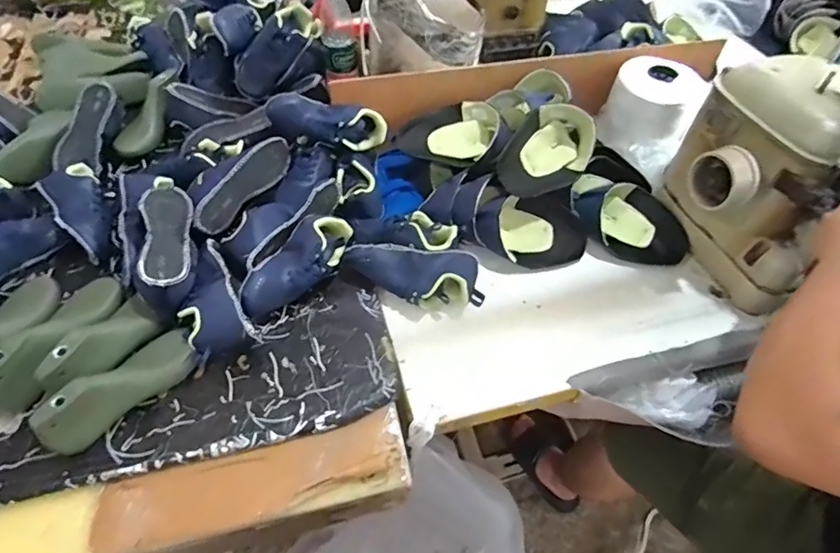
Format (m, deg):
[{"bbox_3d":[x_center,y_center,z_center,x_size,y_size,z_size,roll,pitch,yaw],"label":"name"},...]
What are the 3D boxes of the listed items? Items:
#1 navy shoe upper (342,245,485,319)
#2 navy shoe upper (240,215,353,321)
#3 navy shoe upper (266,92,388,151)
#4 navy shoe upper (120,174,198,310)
[{"bbox_3d":[-0.010,-0.001,0.706,0.196,0.065,0.079,3,53,-3],"label":"navy shoe upper"},{"bbox_3d":[-0.178,-0.015,0.709,0.078,0.073,0.185,26,56,14],"label":"navy shoe upper"},{"bbox_3d":[-0.155,-0.256,0.811,0.191,0.074,0.080,12,53,3],"label":"navy shoe upper"},{"bbox_3d":[-0.371,-0.069,0.687,0.095,0.062,0.244,-13,56,-15],"label":"navy shoe upper"}]

